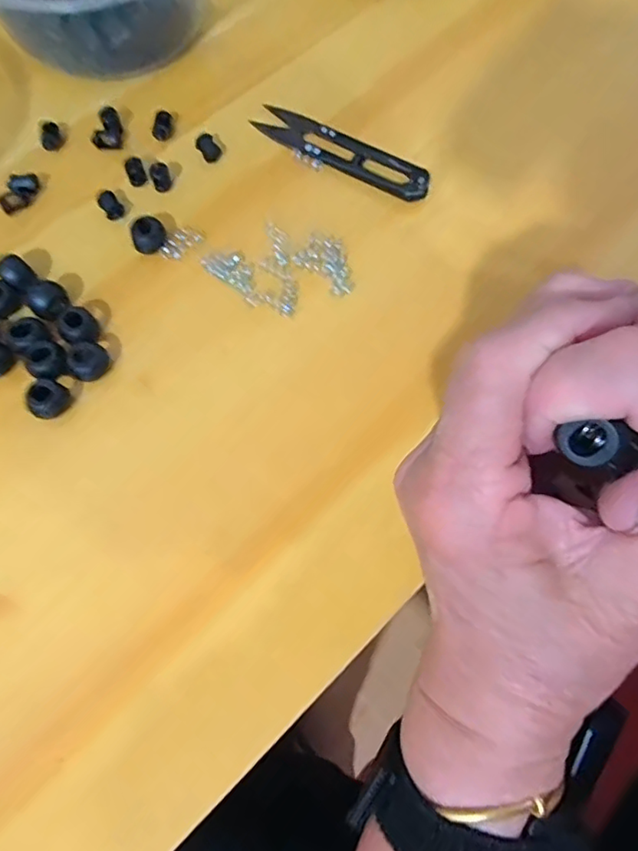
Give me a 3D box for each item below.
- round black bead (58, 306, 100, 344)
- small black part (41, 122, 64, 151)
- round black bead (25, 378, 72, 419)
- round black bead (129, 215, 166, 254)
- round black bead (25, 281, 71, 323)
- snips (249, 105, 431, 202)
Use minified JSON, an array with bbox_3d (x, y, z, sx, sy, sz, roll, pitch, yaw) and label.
[{"bbox_3d":[-0.107,-0.044,0.253,0.013,0.013,0.016,41,76,11],"label":"round black bead"},{"bbox_3d":[-0.139,-0.150,0.291,0.010,0.007,0.013,-17,70,-9],"label":"small black part"},{"bbox_3d":[-0.115,-0.011,0.241,0.012,0.015,0.016,39,72,12],"label":"round black bead"},{"bbox_3d":[-0.082,-0.091,0.270,0.016,0.011,0.016,1,68,-2],"label":"round black bead"},{"bbox_3d":[-0.122,-0.056,0.256,0.016,0.015,0.013,-43,78,-13],"label":"round black bead"},{"bbox_3d":[0.012,-0.144,0.291,0.099,0.008,0.023,28,70,8],"label":"snips"}]

